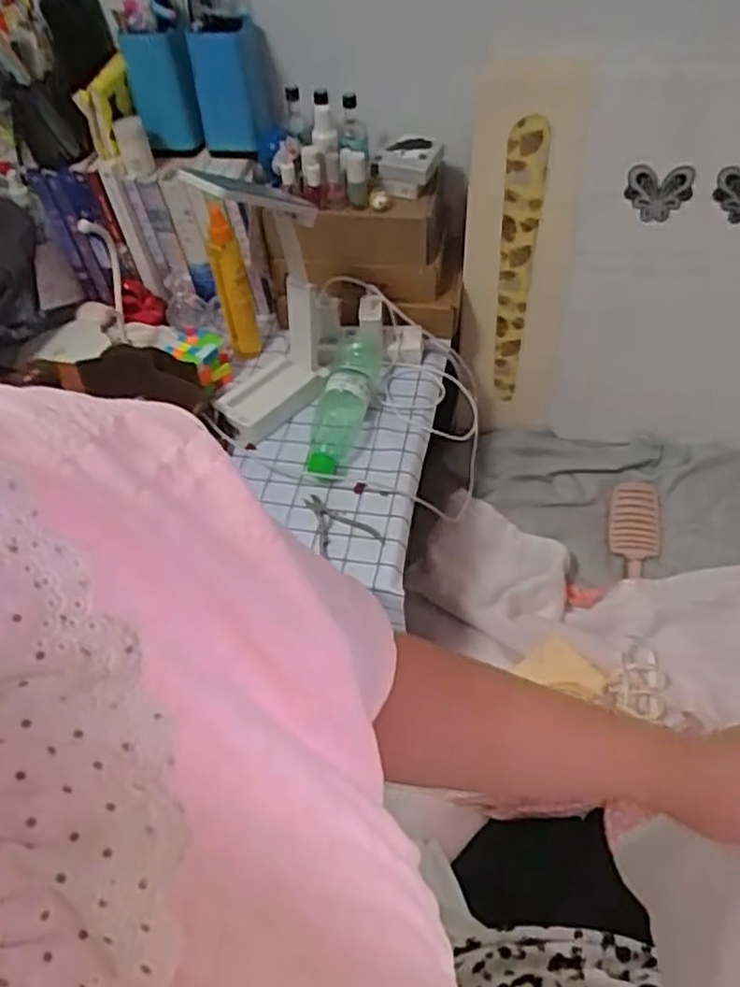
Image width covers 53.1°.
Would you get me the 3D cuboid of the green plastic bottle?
[{"bbox_3d":[-0.037,-0.117,0.935,0.068,0.056,0.238,8,51,11],"label":"green plastic bottle"}]

